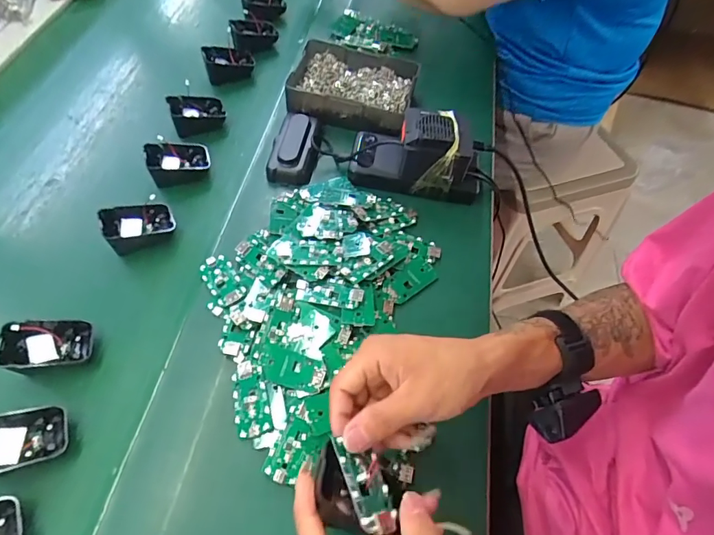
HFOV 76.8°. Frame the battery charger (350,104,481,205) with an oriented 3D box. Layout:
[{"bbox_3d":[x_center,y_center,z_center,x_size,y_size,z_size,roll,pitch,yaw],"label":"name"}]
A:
[{"bbox_3d":[0.072,-0.140,0.518,0.154,0.067,0.075,8,59,2],"label":"battery charger"}]

